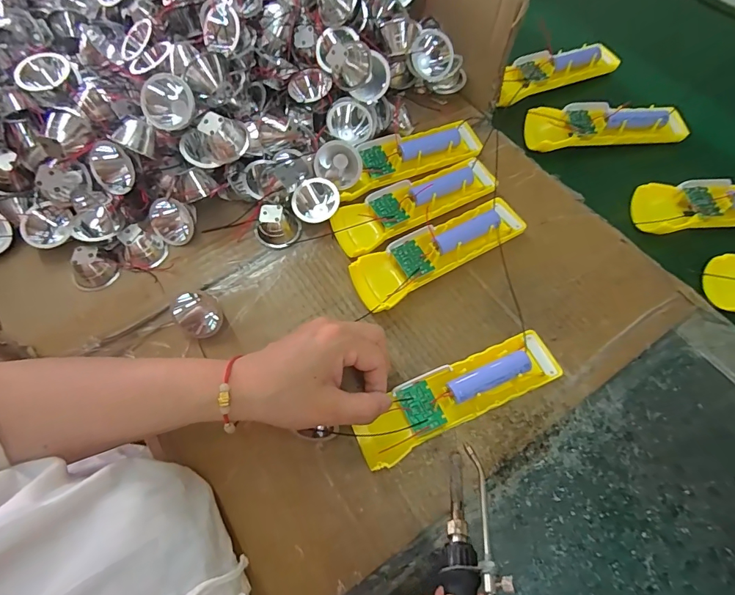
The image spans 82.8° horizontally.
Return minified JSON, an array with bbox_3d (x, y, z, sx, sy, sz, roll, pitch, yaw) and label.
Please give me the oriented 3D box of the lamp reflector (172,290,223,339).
[{"bbox_3d":[-0.139,0.013,0.344,0.033,0.035,0.032,-1,63,3],"label":"lamp reflector"}]

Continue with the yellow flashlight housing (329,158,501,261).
[{"bbox_3d":[0.041,-0.087,0.384,0.152,0.021,0.048,-27,64,-10],"label":"yellow flashlight housing"}]

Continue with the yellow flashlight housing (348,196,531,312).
[{"bbox_3d":[0.062,-0.042,0.365,0.156,0.026,0.048,-29,65,-11],"label":"yellow flashlight housing"}]

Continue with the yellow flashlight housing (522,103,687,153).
[{"bbox_3d":[0.245,-0.184,0.435,0.155,0.023,0.049,-5,63,1],"label":"yellow flashlight housing"}]

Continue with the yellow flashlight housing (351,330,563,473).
[{"bbox_3d":[0.065,0.070,0.305,0.158,0.023,0.044,-24,67,-13],"label":"yellow flashlight housing"}]

